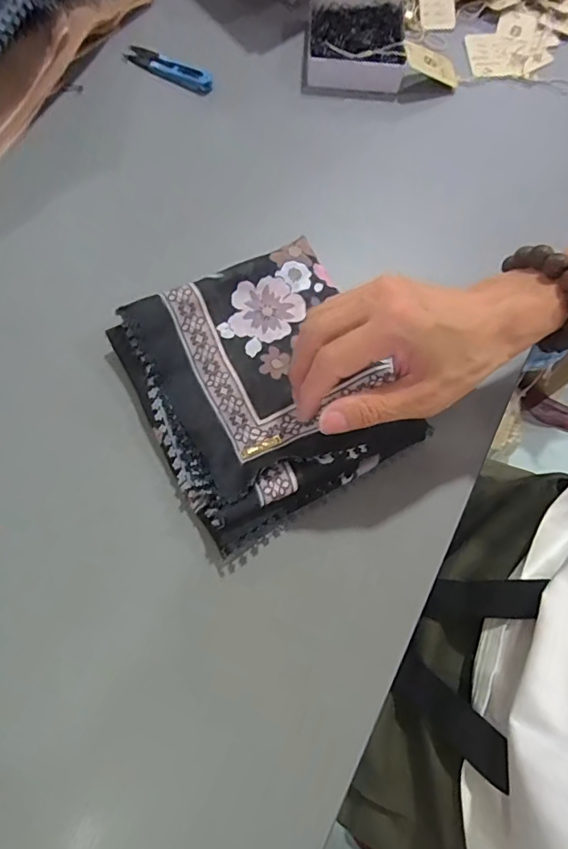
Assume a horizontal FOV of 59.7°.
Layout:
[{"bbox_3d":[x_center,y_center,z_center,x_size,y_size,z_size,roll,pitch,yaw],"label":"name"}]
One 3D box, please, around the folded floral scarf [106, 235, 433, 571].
[{"bbox_3d":[-0.014,-0.030,0.373,0.175,0.035,0.193,-27,73,-12],"label":"folded floral scarf"}]

